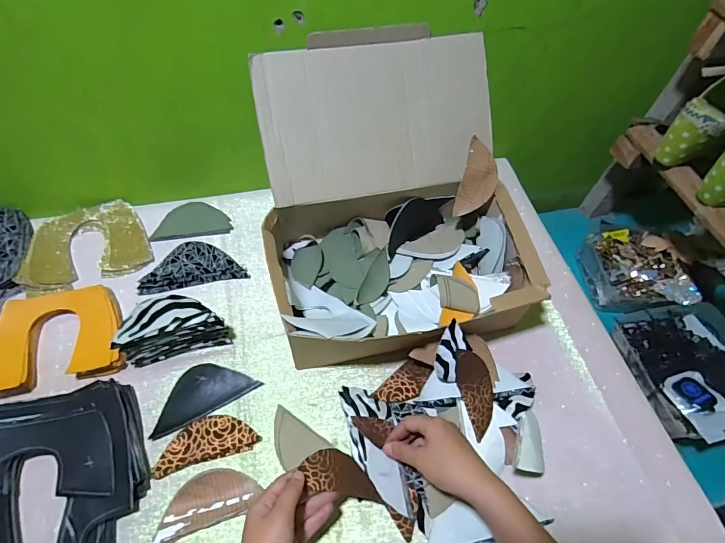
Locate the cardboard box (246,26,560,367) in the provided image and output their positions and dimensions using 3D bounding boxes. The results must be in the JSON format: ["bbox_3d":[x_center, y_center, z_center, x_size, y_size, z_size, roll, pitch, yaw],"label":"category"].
[{"bbox_3d":[0.039,-0.088,0.543,0.329,0.243,0.344,-10,58,-11],"label":"cardboard box"}]

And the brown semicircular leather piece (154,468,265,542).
[{"bbox_3d":[-0.170,0.250,0.446,0.107,0.006,0.053,-15,61,-17],"label":"brown semicircular leather piece"}]

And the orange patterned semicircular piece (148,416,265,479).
[{"bbox_3d":[-0.184,0.199,0.479,0.111,0.010,0.048,-14,59,-13],"label":"orange patterned semicircular piece"}]

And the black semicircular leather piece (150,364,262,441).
[{"bbox_3d":[-0.204,0.151,0.509,0.127,0.006,0.065,-28,63,-20],"label":"black semicircular leather piece"}]

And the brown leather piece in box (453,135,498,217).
[{"bbox_3d":[0.168,-0.131,0.583,0.050,0.106,0.009,7,17,-8],"label":"brown leather piece in box"}]

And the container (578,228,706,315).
[{"bbox_3d":[0.500,-0.005,0.745,0.147,0.074,0.177,-2,57,-5],"label":"container"}]

